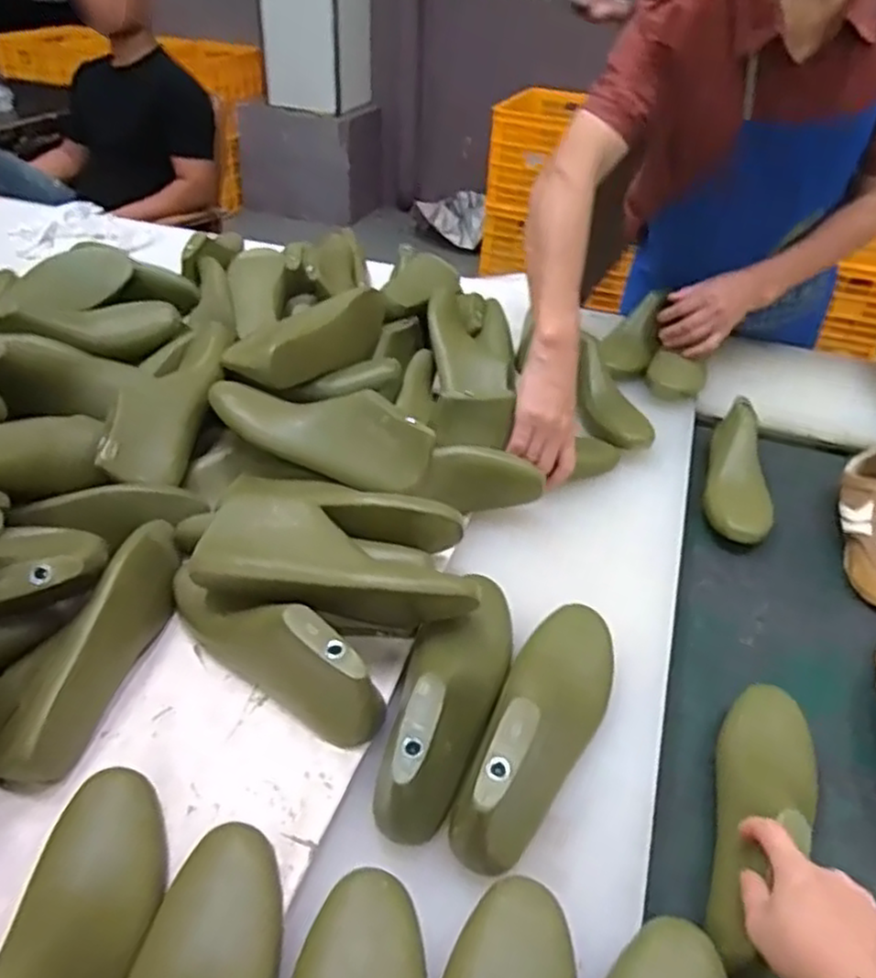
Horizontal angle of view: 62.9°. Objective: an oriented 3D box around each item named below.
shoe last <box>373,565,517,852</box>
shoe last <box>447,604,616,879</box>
[{"bbox_3d":[0.010,0.157,0.578,0.079,0.077,0.241,11,39,11],"label":"shoe last"},{"bbox_3d":[0.082,0.175,0.560,0.078,0.089,0.239,19,41,20],"label":"shoe last"}]

